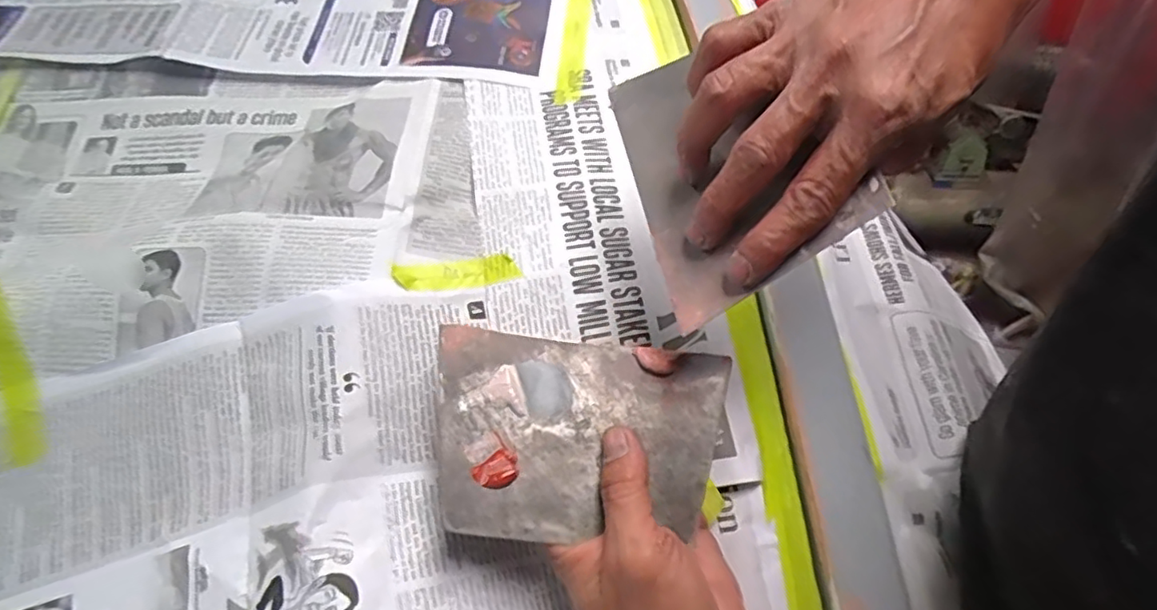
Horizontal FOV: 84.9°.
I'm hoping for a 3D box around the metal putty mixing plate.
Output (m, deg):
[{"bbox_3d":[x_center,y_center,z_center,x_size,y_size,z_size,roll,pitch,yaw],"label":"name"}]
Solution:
[{"bbox_3d":[0.000,0.061,0.300,0.136,0.008,0.095,7,66,-3],"label":"metal putty mixing plate"}]

